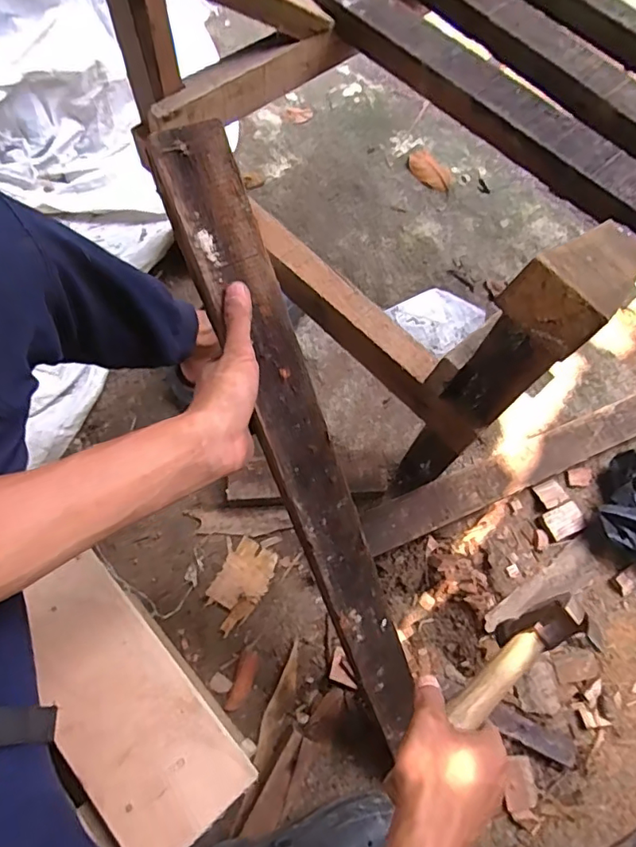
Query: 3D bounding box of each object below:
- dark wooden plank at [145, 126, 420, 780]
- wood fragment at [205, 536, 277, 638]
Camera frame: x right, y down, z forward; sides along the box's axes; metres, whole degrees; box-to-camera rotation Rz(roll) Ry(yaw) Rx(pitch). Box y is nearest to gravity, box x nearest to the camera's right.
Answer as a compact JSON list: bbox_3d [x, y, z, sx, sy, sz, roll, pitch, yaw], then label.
[{"bbox_3d":[-0.002,0.067,0.499,0.062,0.017,0.632,-23,111,-11],"label":"dark wooden plank"},{"bbox_3d":[-0.111,0.229,0.749,0.068,0.010,0.119,30,71,8],"label":"wood fragment"}]

